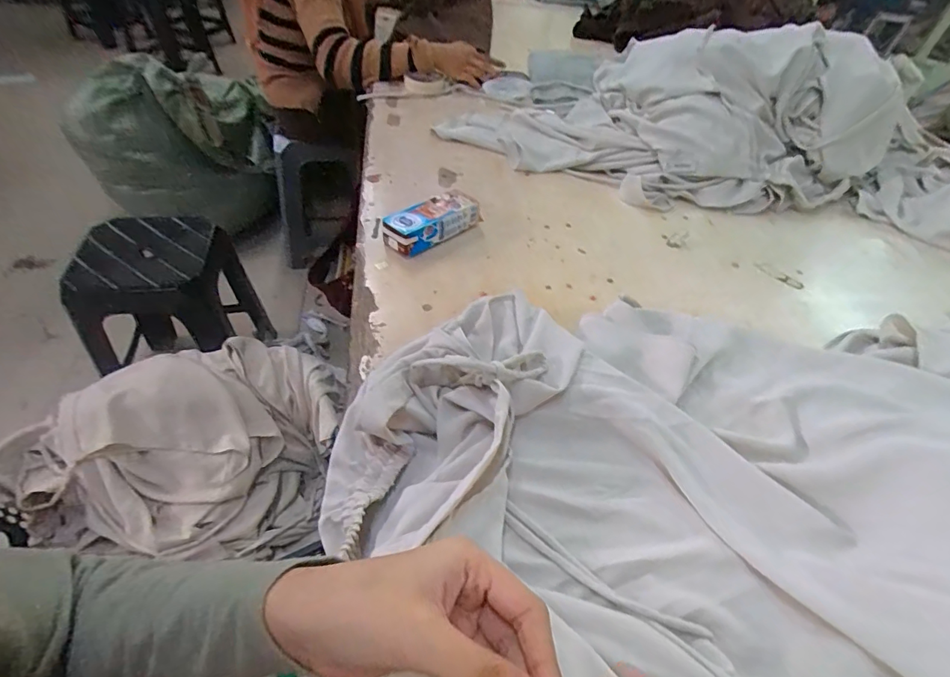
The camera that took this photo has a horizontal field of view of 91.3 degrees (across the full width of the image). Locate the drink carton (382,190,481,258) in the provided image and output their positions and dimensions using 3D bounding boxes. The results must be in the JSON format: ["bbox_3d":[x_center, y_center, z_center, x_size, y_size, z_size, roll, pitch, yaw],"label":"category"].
[{"bbox_3d":[-0.059,-0.166,0.656,0.140,0.044,0.053,-30,58,-29],"label":"drink carton"}]

